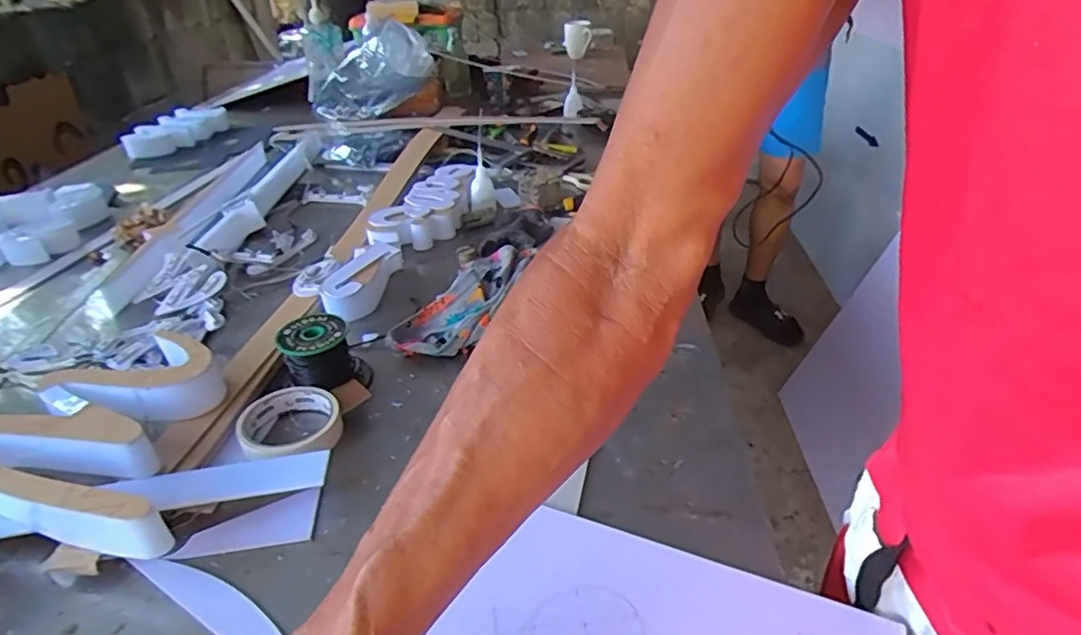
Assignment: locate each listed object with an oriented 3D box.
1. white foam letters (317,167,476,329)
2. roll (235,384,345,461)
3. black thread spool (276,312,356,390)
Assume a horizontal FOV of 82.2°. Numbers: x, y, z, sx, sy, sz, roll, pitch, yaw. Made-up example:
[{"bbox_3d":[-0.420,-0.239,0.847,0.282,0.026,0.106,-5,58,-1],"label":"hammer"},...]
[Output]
[{"bbox_3d":[-0.195,-0.135,0.919,0.112,0.041,0.465,6,34,11],"label":"white foam letters"},{"bbox_3d":[-0.234,0.099,0.579,0.088,0.026,0.103,-18,36,-23],"label":"roll"},{"bbox_3d":[-0.228,0.040,0.635,0.063,0.065,0.058,-2,33,1],"label":"black thread spool"}]

